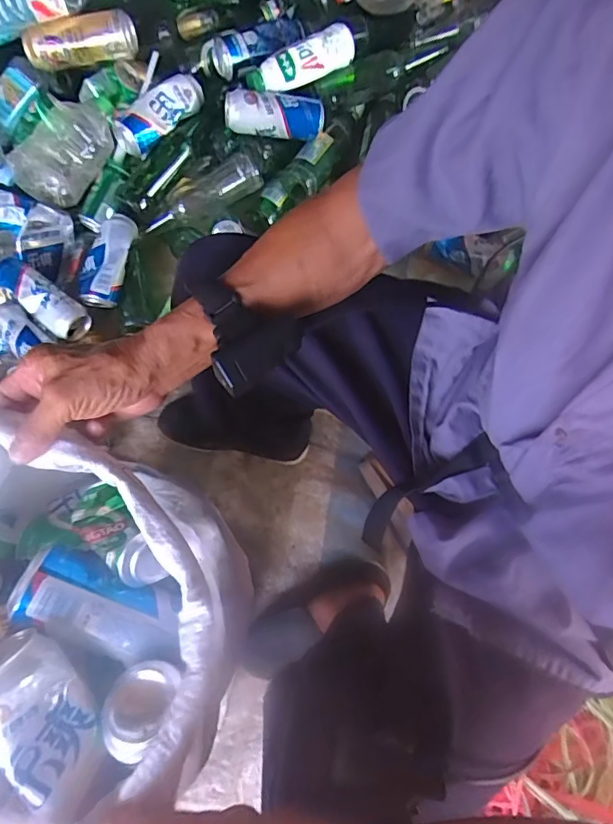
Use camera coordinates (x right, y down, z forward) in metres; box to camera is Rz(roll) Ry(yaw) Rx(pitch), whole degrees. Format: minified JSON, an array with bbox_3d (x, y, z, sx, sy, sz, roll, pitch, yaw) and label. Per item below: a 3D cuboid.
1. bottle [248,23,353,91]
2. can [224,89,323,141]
[{"bbox_3d":[-0.008,-0.623,0.903,0.205,0.062,0.054,-33,78,-11],"label":"bottle"},{"bbox_3d":[-0.056,-0.524,0.901,0.171,0.065,0.062,-6,75,-18],"label":"can"}]

